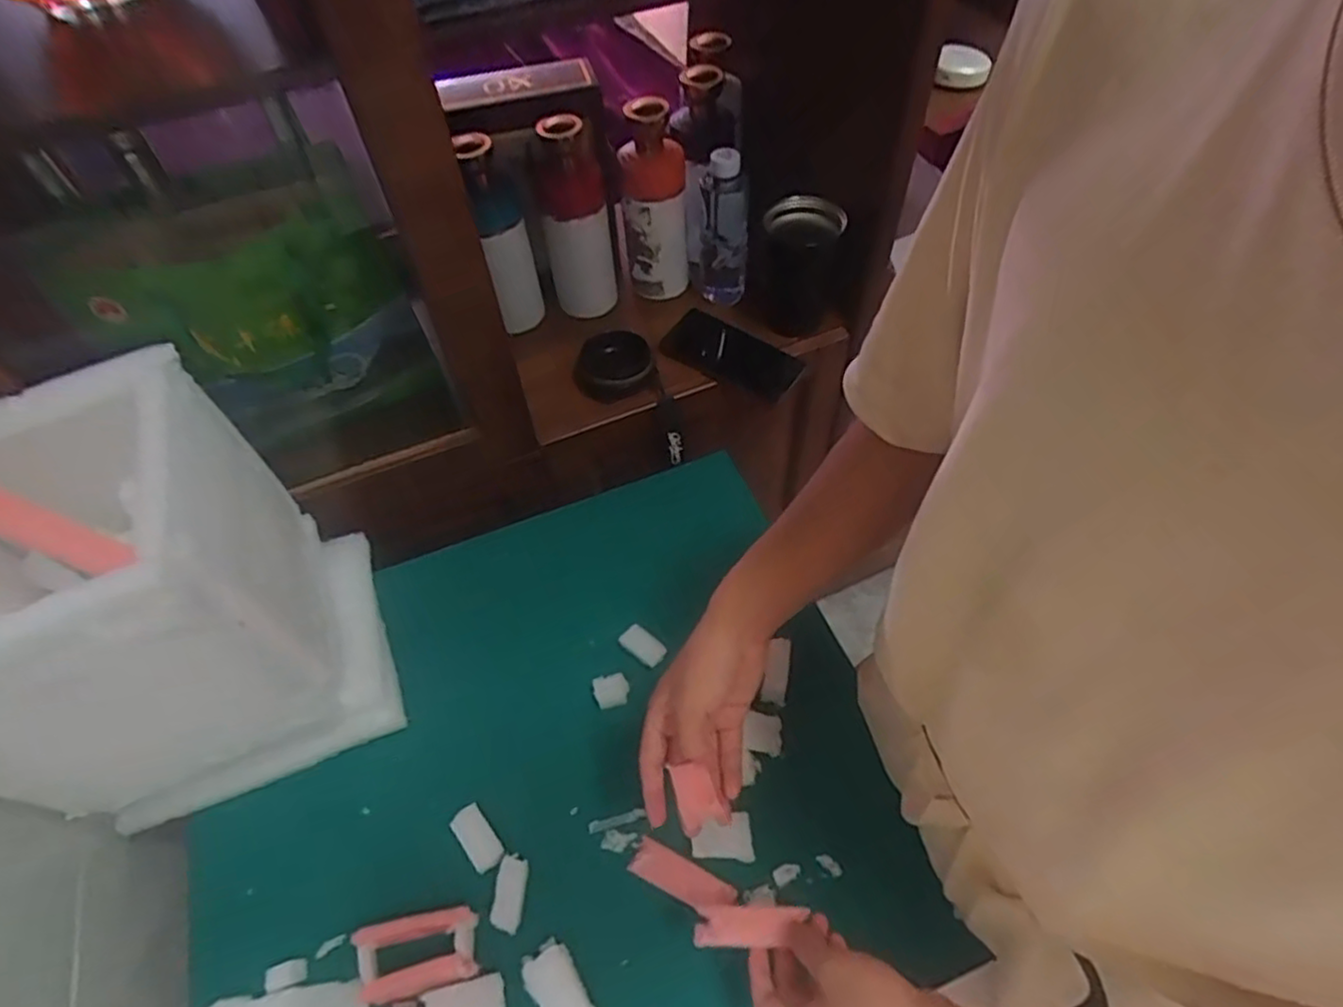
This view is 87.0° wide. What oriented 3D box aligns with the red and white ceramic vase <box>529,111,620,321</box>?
[{"bbox_3d":[-0.107,-0.313,0.794,0.077,0.211,0.077,-10,54,-5],"label":"red and white ceramic vase"}]

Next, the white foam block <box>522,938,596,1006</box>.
[{"bbox_3d":[-0.082,0.364,0.525,0.035,0.009,0.069,-31,58,-18],"label":"white foam block"}]

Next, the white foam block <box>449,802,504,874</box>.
[{"bbox_3d":[-0.162,0.279,0.591,0.027,0.011,0.052,-35,60,-21],"label":"white foam block"}]

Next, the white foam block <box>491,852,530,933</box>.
[{"bbox_3d":[-0.128,0.309,0.562,0.022,0.010,0.052,3,54,5],"label":"white foam block"}]

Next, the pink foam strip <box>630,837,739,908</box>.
[{"bbox_3d":[0.008,0.300,0.566,0.084,0.009,0.028,22,58,18],"label":"pink foam strip"}]

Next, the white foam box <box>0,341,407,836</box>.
[{"bbox_3d":[-0.393,0.086,0.561,0.220,0.318,0.201,-22,56,-13],"label":"white foam box"}]

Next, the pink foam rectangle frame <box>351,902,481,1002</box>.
[{"bbox_3d":[-0.192,0.341,0.537,0.085,0.026,0.049,-12,54,-6],"label":"pink foam rectangle frame"}]

